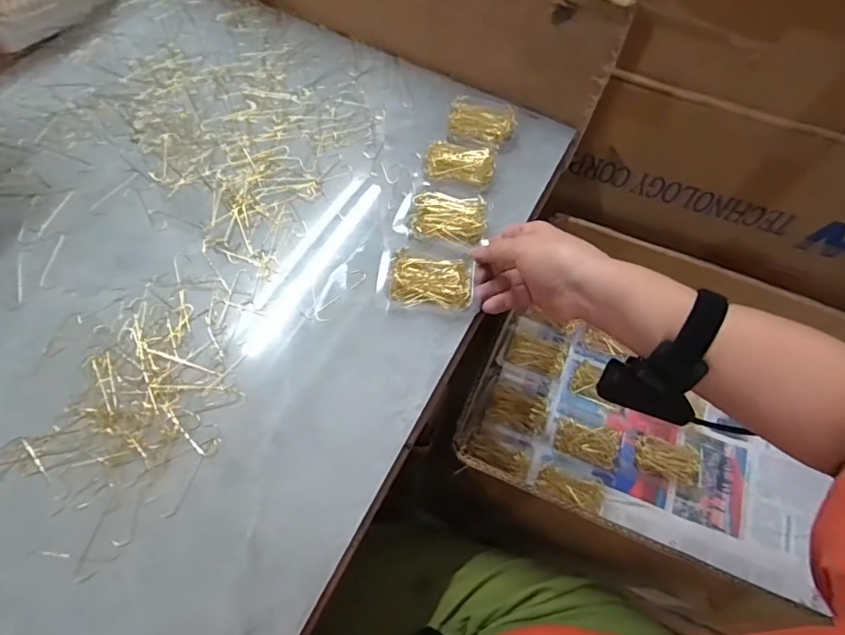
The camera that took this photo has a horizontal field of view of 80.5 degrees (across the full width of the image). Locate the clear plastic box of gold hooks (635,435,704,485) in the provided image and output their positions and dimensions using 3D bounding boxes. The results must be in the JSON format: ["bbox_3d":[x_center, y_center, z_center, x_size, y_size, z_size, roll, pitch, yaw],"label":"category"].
[{"bbox_3d":[0.283,0.165,0.575,0.075,0.015,0.040,14,62,4],"label":"clear plastic box of gold hooks"}]

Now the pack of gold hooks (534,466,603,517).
[{"bbox_3d":[0.169,0.195,0.569,0.078,0.016,0.038,19,63,7],"label":"pack of gold hooks"}]

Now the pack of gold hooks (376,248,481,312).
[{"bbox_3d":[0.004,-0.035,0.452,0.086,0.015,0.058,3,62,1],"label":"pack of gold hooks"}]

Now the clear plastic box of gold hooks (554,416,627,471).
[{"bbox_3d":[0.199,0.150,0.597,0.078,0.019,0.049,18,63,6],"label":"clear plastic box of gold hooks"}]

